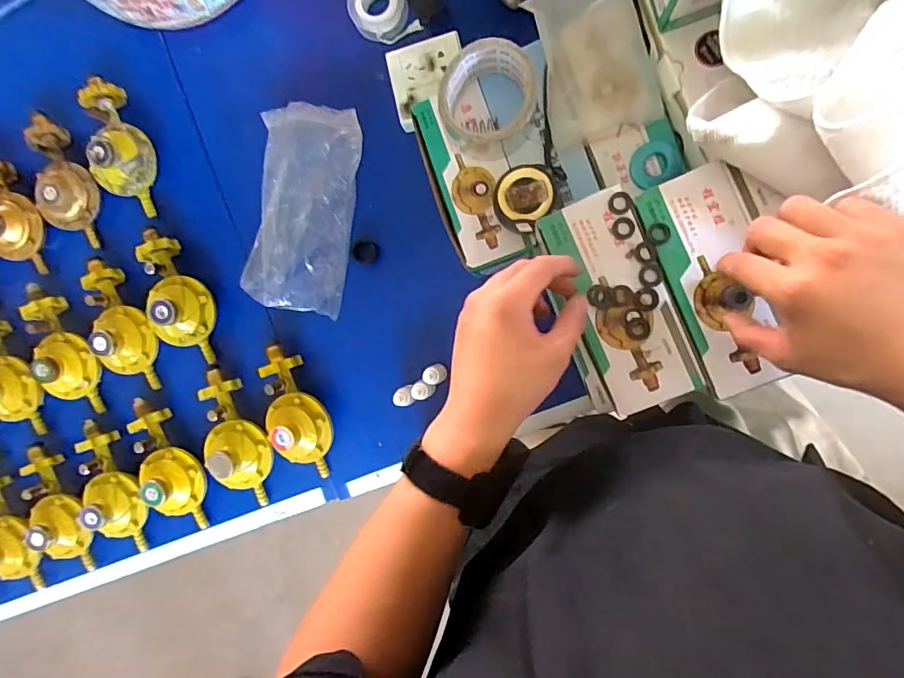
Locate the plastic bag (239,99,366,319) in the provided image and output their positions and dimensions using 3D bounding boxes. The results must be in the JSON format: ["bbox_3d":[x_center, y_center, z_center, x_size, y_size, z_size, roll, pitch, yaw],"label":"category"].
[{"bbox_3d":[-0.179,-0.152,0.589,0.129,0.049,0.233,12,93,8],"label":"plastic bag"}]

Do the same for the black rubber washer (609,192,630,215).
[{"bbox_3d":[0.135,-0.109,0.402,0.017,0.004,0.017,0,91,9],"label":"black rubber washer"}]

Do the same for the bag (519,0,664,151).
[{"bbox_3d":[0.128,-0.260,0.462,0.095,0.020,0.137,-14,109,24],"label":"bag"}]

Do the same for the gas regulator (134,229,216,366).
[{"bbox_3d":[-0.333,-0.054,0.598,0.073,0.048,0.173,-13,89,9],"label":"gas regulator"}]

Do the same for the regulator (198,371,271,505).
[{"bbox_3d":[-0.263,0.121,0.587,0.067,0.057,0.164,-28,87,8],"label":"regulator"}]

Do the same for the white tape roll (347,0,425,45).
[{"bbox_3d":[-0.084,-0.384,0.580,0.064,0.021,0.079,-31,87,8],"label":"white tape roll"}]

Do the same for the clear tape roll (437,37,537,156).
[{"bbox_3d":[0.034,-0.223,0.470,0.084,0.051,0.091,0,91,9],"label":"clear tape roll"}]

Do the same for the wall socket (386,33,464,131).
[{"bbox_3d":[-0.025,-0.290,0.568,0.084,0.027,0.090,-13,89,9],"label":"wall socket"}]

